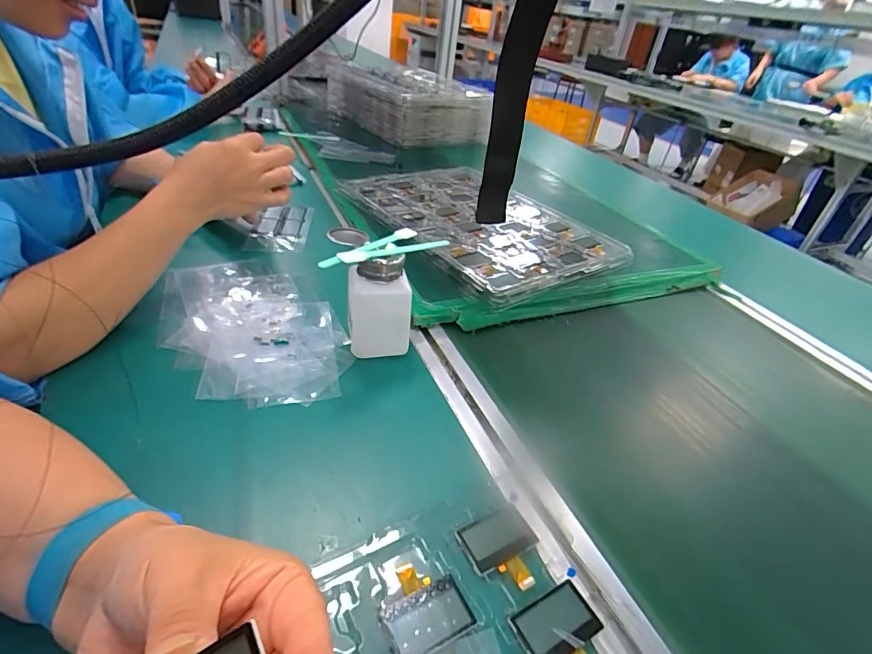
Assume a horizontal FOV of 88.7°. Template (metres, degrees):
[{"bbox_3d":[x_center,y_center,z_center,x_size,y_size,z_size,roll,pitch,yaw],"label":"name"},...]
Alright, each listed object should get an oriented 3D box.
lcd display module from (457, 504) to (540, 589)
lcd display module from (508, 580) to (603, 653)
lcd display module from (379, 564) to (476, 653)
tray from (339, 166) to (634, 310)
[{"bbox_3d":[0.044,0.140,0.281,0.045,0.004,0.047,-14,40,-26],"label":"lcd display module"},{"bbox_3d":[0.072,0.171,0.244,0.047,0.004,0.046,-13,40,-26],"label":"lcd display module"},{"bbox_3d":[-0.008,0.157,0.250,0.045,0.004,0.045,-14,40,-27],"label":"lcd display module"},{"bbox_3d":[0.062,-0.161,0.659,0.267,0.029,0.372,-20,43,-32],"label":"tray"}]

